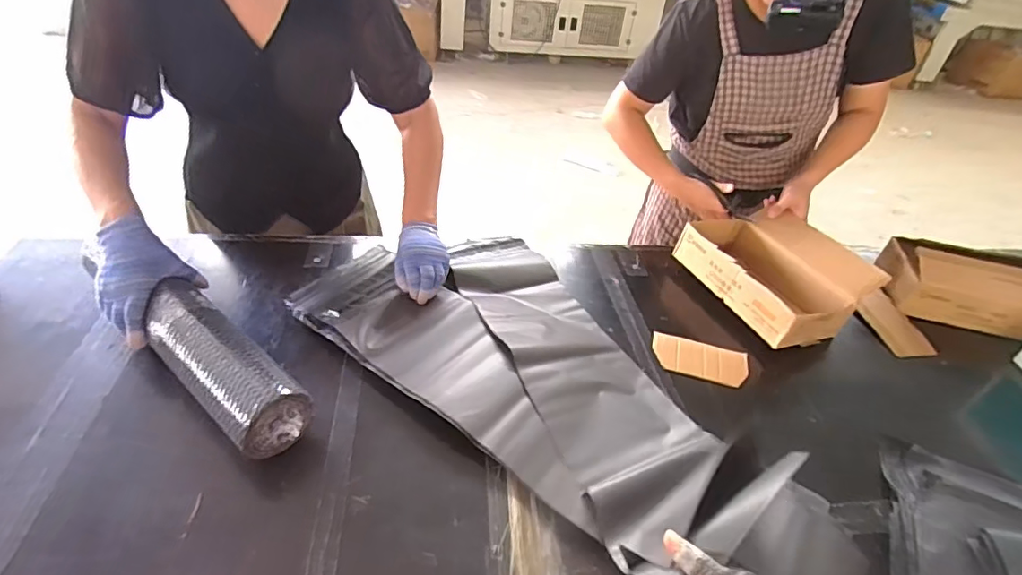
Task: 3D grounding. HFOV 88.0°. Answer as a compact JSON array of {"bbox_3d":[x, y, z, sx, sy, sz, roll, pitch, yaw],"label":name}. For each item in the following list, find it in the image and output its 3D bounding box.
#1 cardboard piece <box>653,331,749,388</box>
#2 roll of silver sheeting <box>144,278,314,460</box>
[{"bbox_3d":[0.316,0.121,0.884,0.155,0.006,0.078,12,46,7],"label":"cardboard piece"},{"bbox_3d":[-0.380,0.113,0.699,0.288,0.092,0.092,31,46,26],"label":"roll of silver sheeting"}]

